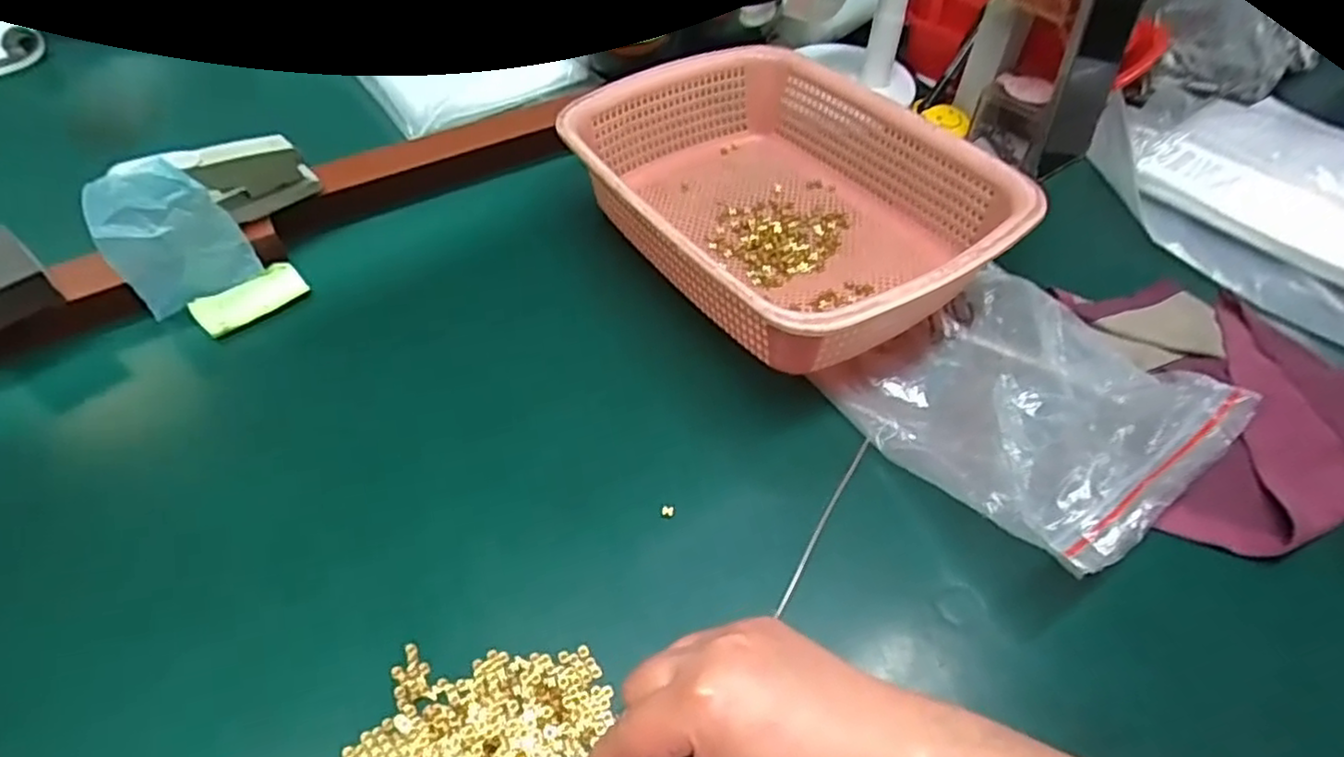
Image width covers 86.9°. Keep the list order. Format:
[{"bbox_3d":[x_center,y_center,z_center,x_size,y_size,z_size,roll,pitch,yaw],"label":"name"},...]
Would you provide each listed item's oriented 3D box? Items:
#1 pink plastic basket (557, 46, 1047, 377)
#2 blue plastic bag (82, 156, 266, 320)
[{"bbox_3d":[0.075,-0.129,0.490,0.219,0.080,0.290,-25,56,-20],"label":"pink plastic basket"},{"bbox_3d":[-0.324,-0.093,0.459,0.045,0.076,0.071,35,58,24],"label":"blue plastic bag"}]

